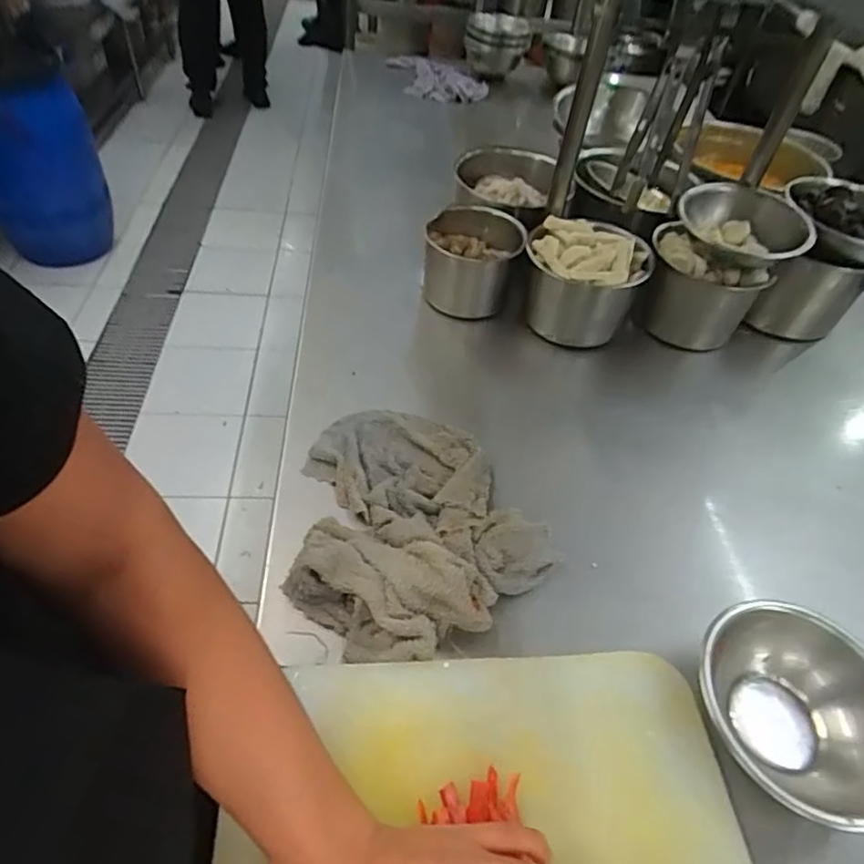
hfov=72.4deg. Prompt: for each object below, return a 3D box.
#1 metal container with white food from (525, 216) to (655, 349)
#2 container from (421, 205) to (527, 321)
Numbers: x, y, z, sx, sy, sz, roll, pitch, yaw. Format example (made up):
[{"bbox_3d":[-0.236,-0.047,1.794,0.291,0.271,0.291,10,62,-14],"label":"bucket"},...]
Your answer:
[{"bbox_3d":[0.194,-0.191,0.779,0.143,0.127,0.130,3,48,-4],"label":"metal container with white food"},{"bbox_3d":[0.053,-0.223,0.789,0.116,0.105,0.125,12,48,4],"label":"container"}]

